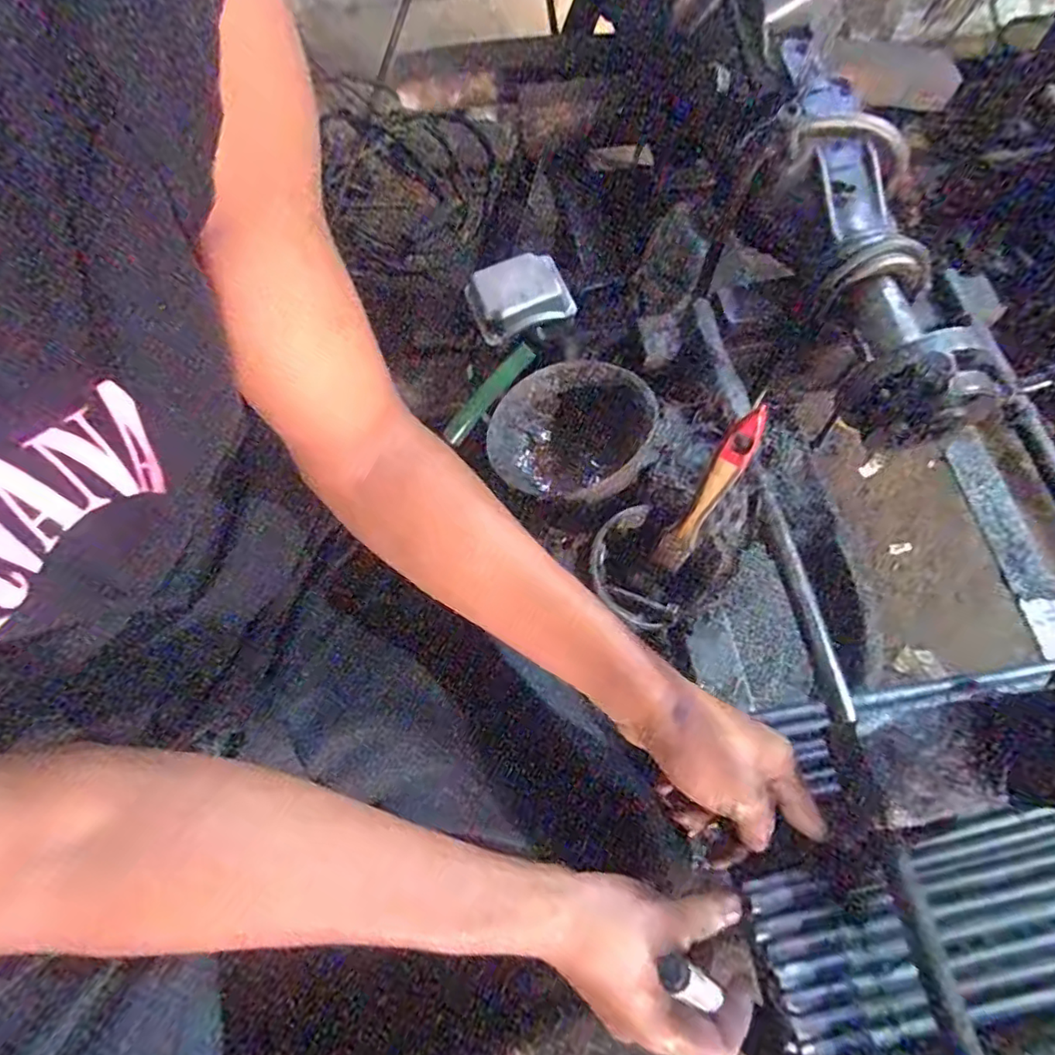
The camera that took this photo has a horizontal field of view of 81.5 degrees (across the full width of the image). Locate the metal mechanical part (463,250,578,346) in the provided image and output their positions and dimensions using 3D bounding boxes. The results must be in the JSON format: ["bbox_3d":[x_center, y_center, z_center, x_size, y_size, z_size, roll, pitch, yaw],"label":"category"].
[{"bbox_3d":[-0.008,-0.208,0.548,0.085,0.035,0.059,-17,68,-8],"label":"metal mechanical part"}]

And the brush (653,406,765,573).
[{"bbox_3d":[0.119,-0.021,0.405,0.021,0.133,0.021,32,42,12],"label":"brush"}]

